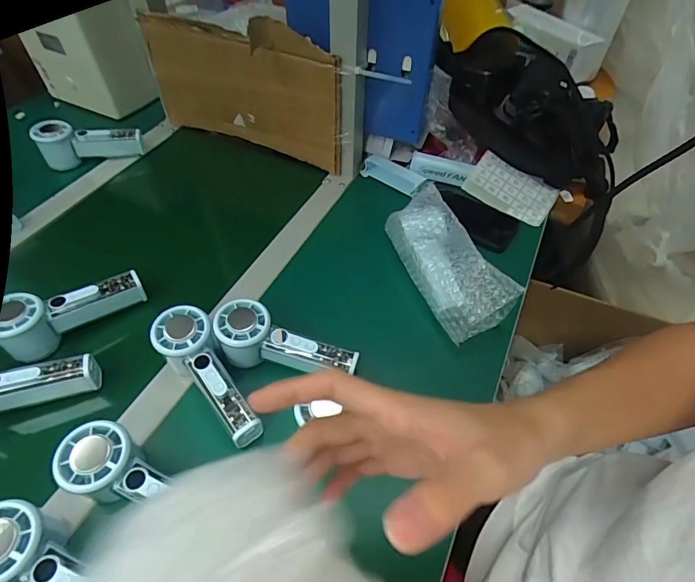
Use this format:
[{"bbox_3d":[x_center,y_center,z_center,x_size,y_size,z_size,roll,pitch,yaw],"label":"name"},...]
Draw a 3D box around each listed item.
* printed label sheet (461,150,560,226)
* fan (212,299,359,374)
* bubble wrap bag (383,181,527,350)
[{"bbox_3d":[0.249,-0.153,0.640,0.132,0.015,0.073,24,87,3],"label":"printed label sheet"},{"bbox_3d":[-0.064,0.052,0.445,0.146,0.050,0.054,7,51,5],"label":"fan"},{"bbox_3d":[0.119,-0.041,0.518,0.071,0.068,0.199,-16,53,-14],"label":"bubble wrap bag"}]

